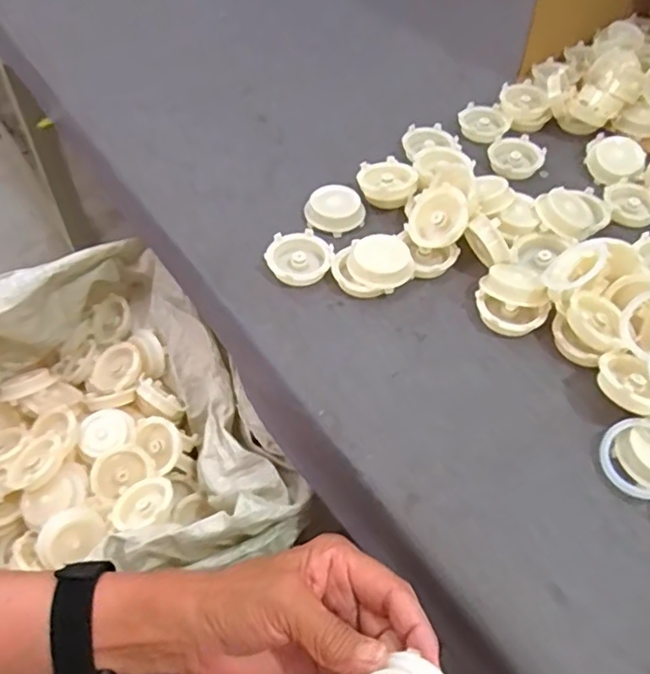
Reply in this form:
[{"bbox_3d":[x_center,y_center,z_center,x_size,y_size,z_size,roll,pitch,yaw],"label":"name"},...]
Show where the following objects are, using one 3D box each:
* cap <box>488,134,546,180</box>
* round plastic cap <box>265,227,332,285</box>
[{"bbox_3d":[0.207,-0.194,0.646,0.055,0.016,0.053,1,52,-1],"label":"cap"},{"bbox_3d":[-0.024,-0.071,0.538,0.059,0.017,0.058,1,52,-1],"label":"round plastic cap"}]

